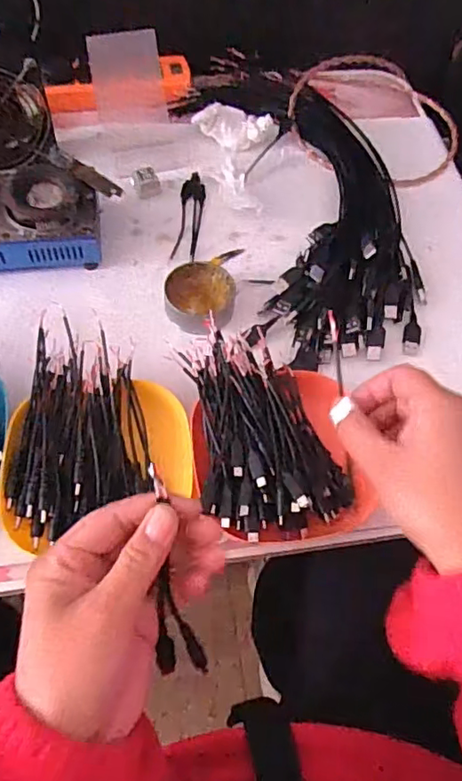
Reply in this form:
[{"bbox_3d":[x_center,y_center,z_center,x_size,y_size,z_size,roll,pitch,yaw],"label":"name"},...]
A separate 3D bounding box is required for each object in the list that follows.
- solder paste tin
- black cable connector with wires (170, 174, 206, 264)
[{"bbox_3d":[-0.028,-0.087,0.538,0.063,0.027,0.064,1,62,-3],"label":"solder paste tin"},{"bbox_3d":[-0.043,-0.182,0.603,0.026,0.005,0.119,7,61,0],"label":"black cable connector with wires"}]

